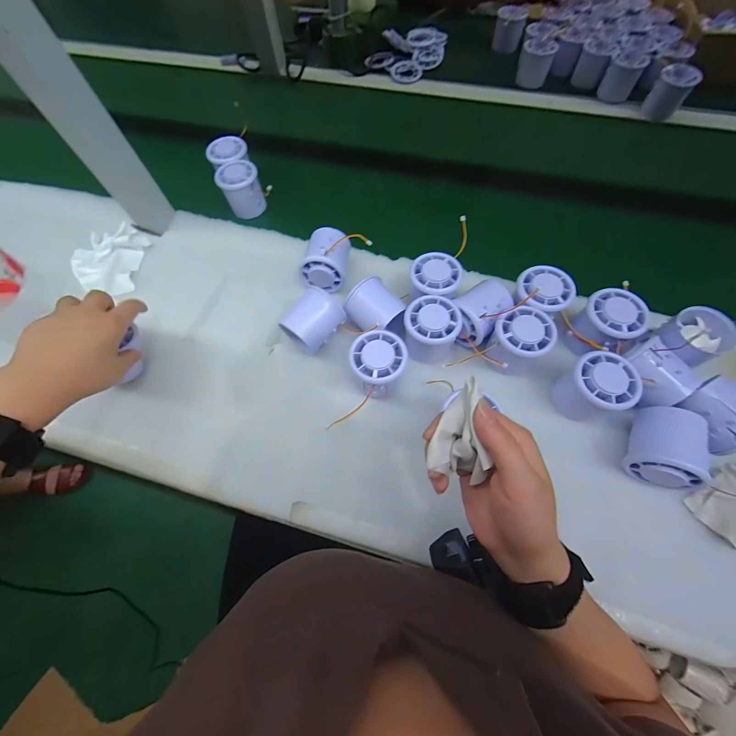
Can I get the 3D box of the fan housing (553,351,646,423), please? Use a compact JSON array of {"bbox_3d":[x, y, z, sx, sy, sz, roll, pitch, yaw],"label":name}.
[{"bbox_3d":[0.217,0.020,0.323,0.053,0.060,0.055,-1,65,2],"label":"fan housing"}]

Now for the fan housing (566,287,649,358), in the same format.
[{"bbox_3d":[0.244,-0.047,0.343,0.055,0.055,0.051,-1,65,2],"label":"fan housing"}]

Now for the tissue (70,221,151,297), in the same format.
[{"bbox_3d":[-0.350,-0.148,0.443,0.097,0.011,0.107,4,66,4],"label":"tissue"}]

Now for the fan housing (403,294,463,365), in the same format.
[{"bbox_3d":[0.066,-0.038,0.354,0.058,0.057,0.058,-3,67,1],"label":"fan housing"}]

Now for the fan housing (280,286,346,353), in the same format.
[{"bbox_3d":[-0.058,-0.049,0.361,0.043,0.057,0.059,40,73,17],"label":"fan housing"}]

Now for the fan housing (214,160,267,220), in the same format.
[{"bbox_3d":[-0.181,-0.259,0.473,0.054,0.048,0.063,-24,67,-9],"label":"fan housing"}]

